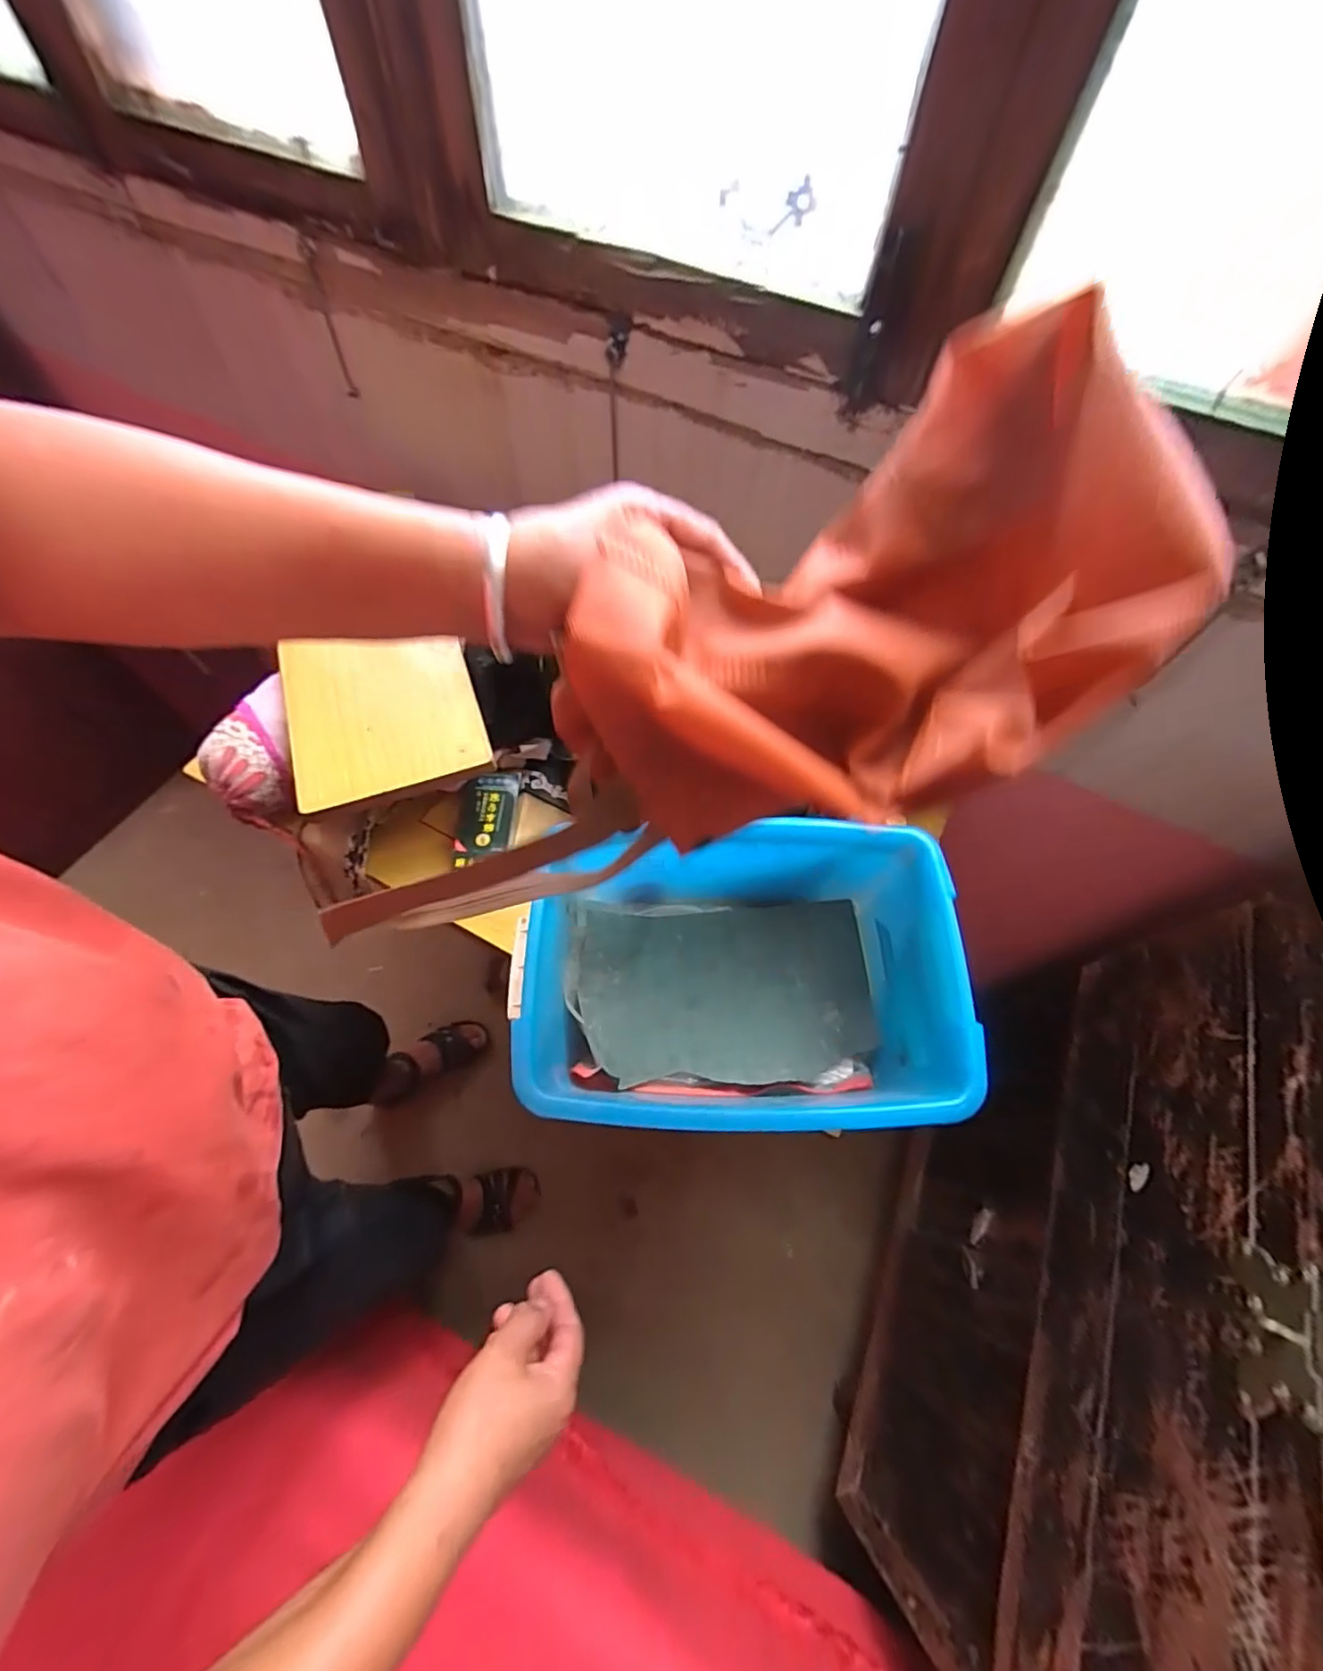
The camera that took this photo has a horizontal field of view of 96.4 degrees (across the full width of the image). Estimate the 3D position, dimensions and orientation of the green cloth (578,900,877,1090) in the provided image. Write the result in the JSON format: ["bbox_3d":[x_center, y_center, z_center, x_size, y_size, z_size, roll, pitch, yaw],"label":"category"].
[{"bbox_3d":[0.061,0.139,0.541,0.259,0.047,0.154,-1,62,-3],"label":"green cloth"}]

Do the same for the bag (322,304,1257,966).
[{"bbox_3d":[0.072,-0.110,0.272,0.193,0.164,0.185,7,62,2],"label":"bag"}]

